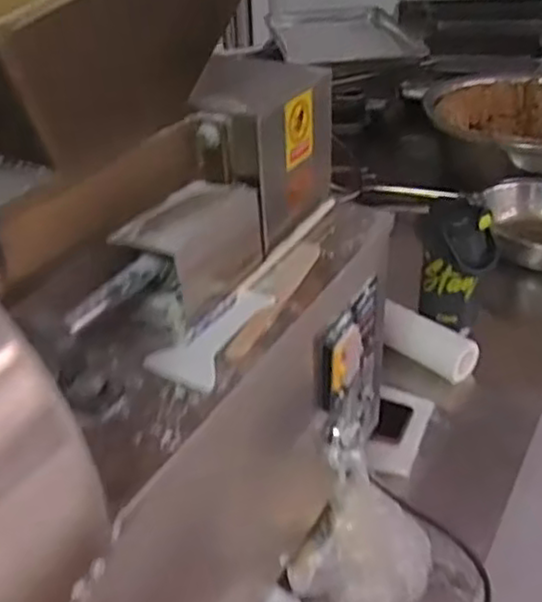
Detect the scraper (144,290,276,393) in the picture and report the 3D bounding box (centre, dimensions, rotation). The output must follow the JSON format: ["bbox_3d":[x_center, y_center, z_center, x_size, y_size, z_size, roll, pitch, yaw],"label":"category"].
[{"bbox_3d":[-0.045,0.026,0.593,0.061,0.004,0.123,16,41,25],"label":"scraper"}]

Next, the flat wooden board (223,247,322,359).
[{"bbox_3d":[0.000,-0.007,0.649,0.033,0.009,0.193,5,32,25],"label":"flat wooden board"}]

